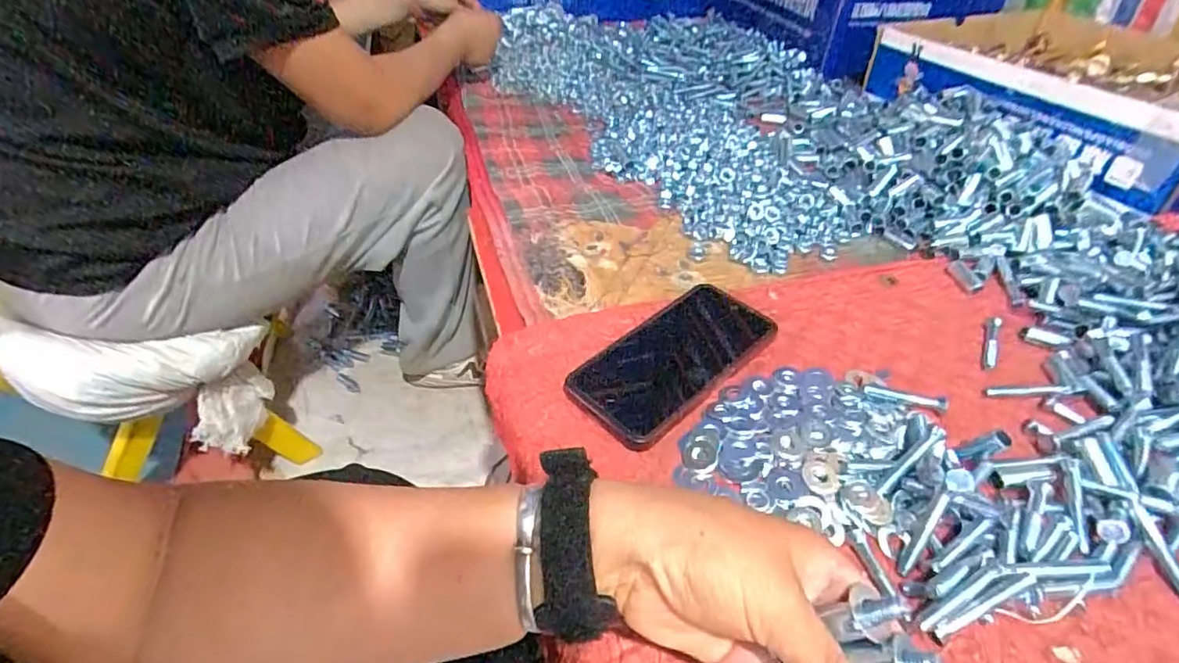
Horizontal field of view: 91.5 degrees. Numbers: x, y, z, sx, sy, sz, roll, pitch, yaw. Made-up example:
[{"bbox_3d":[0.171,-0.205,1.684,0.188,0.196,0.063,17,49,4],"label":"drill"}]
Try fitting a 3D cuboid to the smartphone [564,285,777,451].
[{"bbox_3d":[0.065,0.018,0.436,0.166,0.016,0.080,-35,53,-28],"label":"smartphone"}]

